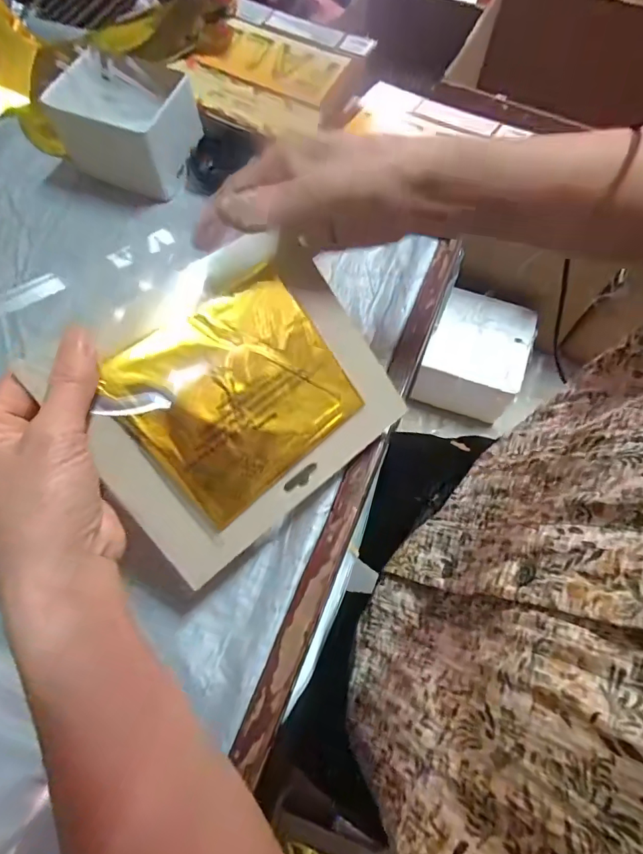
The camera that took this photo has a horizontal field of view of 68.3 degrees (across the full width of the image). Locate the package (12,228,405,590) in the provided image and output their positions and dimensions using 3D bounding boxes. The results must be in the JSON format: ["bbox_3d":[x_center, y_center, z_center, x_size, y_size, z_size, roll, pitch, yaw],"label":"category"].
[{"bbox_3d":[-0.056,-0.028,0.305,0.189,0.015,0.181,-40,106,-19],"label":"package"}]

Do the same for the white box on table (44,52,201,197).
[{"bbox_3d":[-0.196,-0.306,0.486,0.122,0.077,0.107,20,69,9],"label":"white box on table"}]

